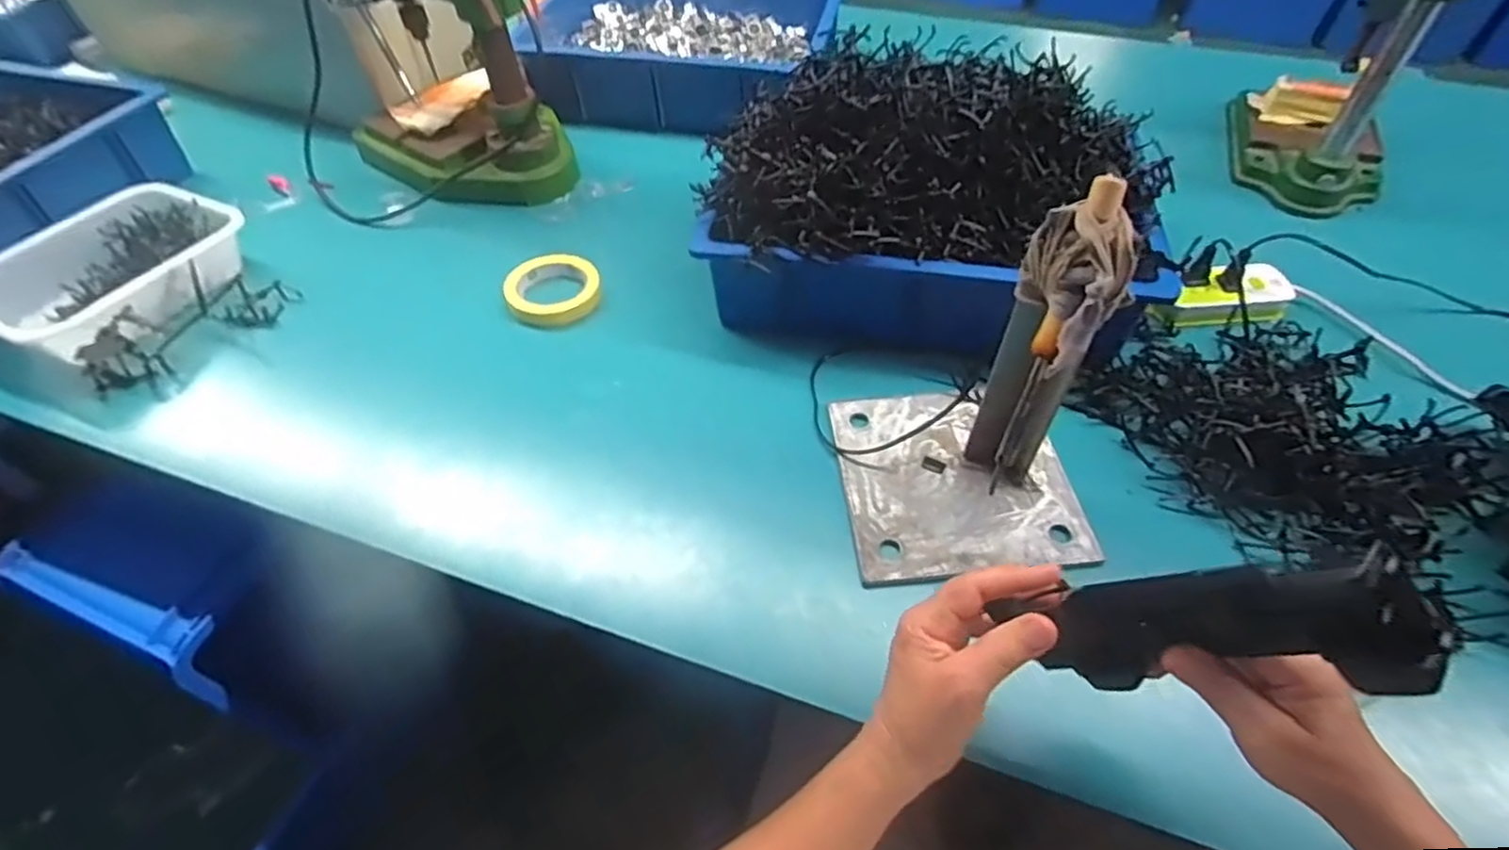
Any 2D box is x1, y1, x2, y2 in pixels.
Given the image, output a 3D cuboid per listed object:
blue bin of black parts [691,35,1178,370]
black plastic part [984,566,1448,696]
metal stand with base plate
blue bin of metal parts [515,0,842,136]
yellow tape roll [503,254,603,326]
[{"bbox_3d":[0.181,-0.226,0.702,0.421,0.223,0.249,11,53,10],"label":"blue bin of black parts"},{"bbox_3d":[0.227,0.108,0.360,0.077,0.185,0.021,42,54,-18],"label":"black plastic part"},{"bbox_3d":[0.174,-0.033,0.527,0.196,0.260,0.195,-6,52,-4],"label":"metal stand with base plate"},{"bbox_3d":[-0.114,-0.585,1.083,0.460,0.110,0.343,8,52,8],"label":"blue bin of metal parts"},{"bbox_3d":[-0.230,-0.156,0.794,0.103,0.024,0.111,-1,52,1],"label":"yellow tape roll"}]

